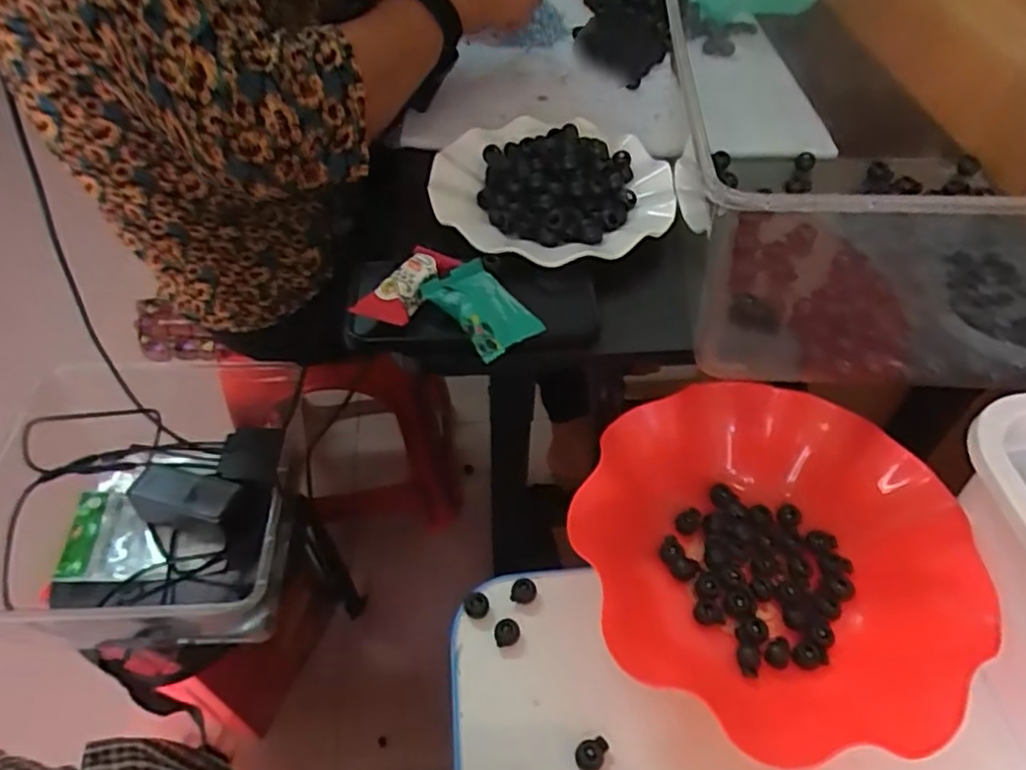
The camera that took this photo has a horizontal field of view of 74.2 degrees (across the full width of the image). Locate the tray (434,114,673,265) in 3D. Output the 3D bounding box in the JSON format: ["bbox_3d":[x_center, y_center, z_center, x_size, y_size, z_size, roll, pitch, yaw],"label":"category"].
[{"bbox_3d":[0.029,-0.154,0.522,0.181,0.029,0.171,-2,49,-1],"label":"tray"}]

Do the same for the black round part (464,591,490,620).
[{"bbox_3d":[-0.023,0.140,0.429,0.016,0.011,0.014,-9,50,-1],"label":"black round part"}]

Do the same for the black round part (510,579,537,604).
[{"bbox_3d":[0.007,0.133,0.436,0.016,0.014,0.013,-3,50,4],"label":"black round part"}]

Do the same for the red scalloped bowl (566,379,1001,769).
[{"bbox_3d":[0.159,0.098,0.419,0.219,0.063,0.212,-3,50,4],"label":"red scalloped bowl"}]

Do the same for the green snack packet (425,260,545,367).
[{"bbox_3d":[-0.020,-0.049,0.434,0.045,0.023,0.072,-31,56,-24],"label":"green snack packet"}]

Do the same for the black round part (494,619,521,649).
[{"bbox_3d":[-0.004,0.153,0.420,0.016,0.012,0.015,-3,50,4],"label":"black round part"}]

